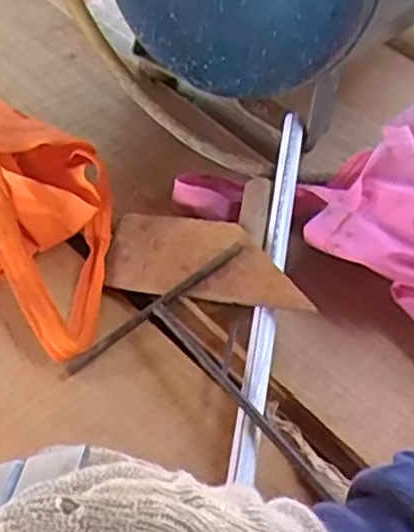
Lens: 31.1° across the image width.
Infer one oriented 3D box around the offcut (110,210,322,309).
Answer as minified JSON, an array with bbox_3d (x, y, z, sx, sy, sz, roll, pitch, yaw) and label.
[{"bbox_3d":[0.001,-0.008,0.663,0.186,0.008,0.082,6,60,18],"label":"offcut"}]

